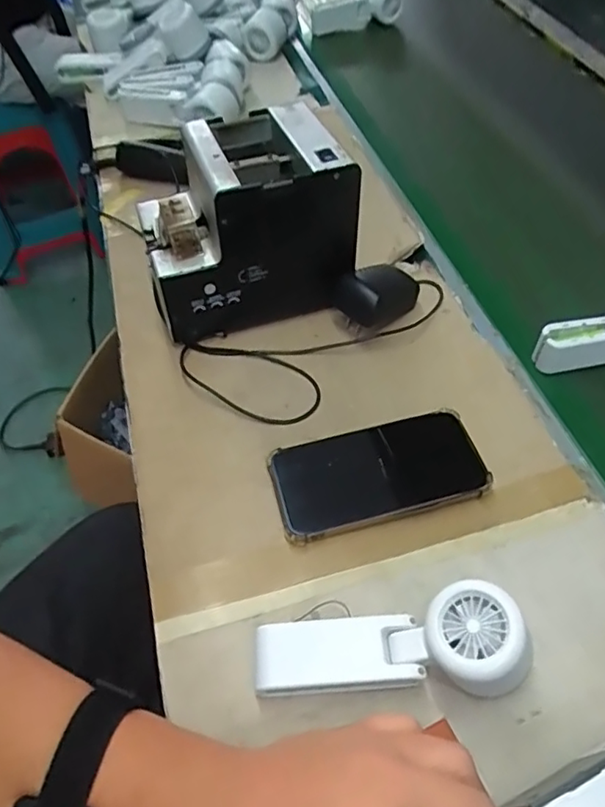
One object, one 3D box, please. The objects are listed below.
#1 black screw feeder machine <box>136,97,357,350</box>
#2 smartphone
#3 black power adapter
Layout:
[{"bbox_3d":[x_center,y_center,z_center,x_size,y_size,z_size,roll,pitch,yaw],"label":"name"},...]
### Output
[{"bbox_3d":[-0.055,-0.166,0.534,0.174,0.145,0.139,-17,54,-12],"label":"black screw feeder machine"},{"bbox_3d":[0.060,0.053,0.452,0.162,0.012,0.080,-12,53,-9],"label":"smartphone"},{"bbox_3d":[0.075,-0.105,0.549,0.082,0.041,0.049,-24,55,-17],"label":"black power adapter"}]

